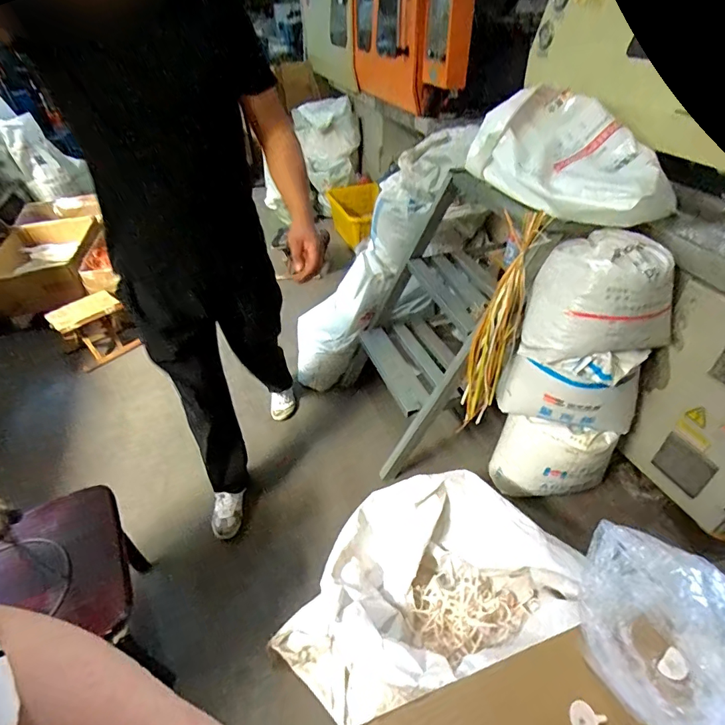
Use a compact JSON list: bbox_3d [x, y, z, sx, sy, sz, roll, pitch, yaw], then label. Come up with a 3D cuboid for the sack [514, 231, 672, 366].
[{"bbox_3d":[0.641,-0.160,1.173,0.308,0.287,0.259,-19,43,-20],"label":"sack"}]

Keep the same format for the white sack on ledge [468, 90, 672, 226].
[{"bbox_3d":[0.599,-0.573,1.217,0.353,0.245,0.498,-27,47,-27],"label":"white sack on ledge"}]

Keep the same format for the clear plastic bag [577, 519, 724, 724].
[{"bbox_3d":[0.345,0.300,0.512,0.171,0.126,0.207,-19,43,-20],"label":"clear plastic bag"}]

